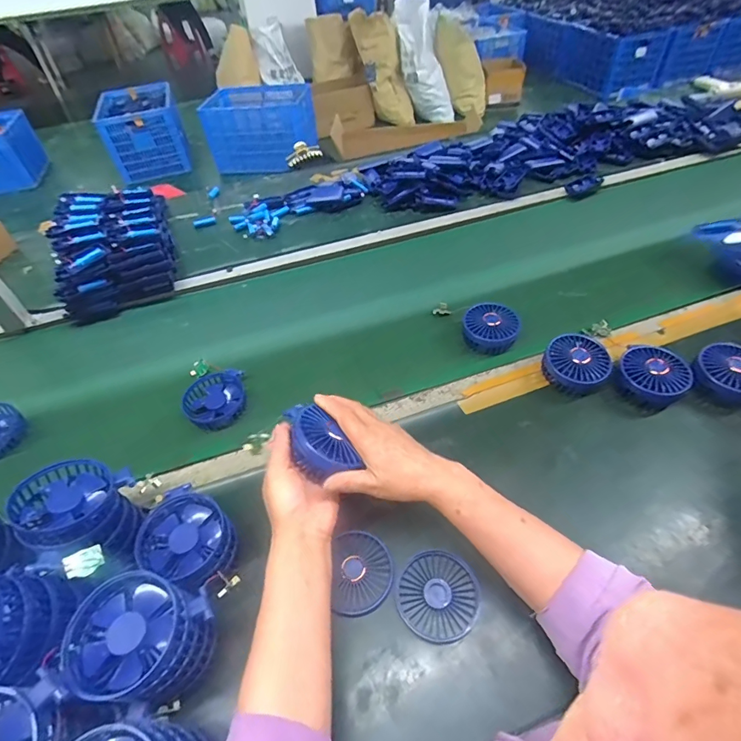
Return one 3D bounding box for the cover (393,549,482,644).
[{"bbox_3d":[0.073,0.244,0.469,0.086,0.009,0.087,-32,53,-21],"label":"cover"}]

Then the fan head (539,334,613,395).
[{"bbox_3d":[0.296,-0.007,0.626,0.087,0.046,0.082,-3,48,3],"label":"fan head"}]

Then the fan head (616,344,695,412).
[{"bbox_3d":[0.395,0.009,0.607,0.088,0.047,0.082,31,58,29],"label":"fan head"}]

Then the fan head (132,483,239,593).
[{"bbox_3d":[-0.198,0.182,0.465,0.101,0.033,0.090,21,54,23],"label":"fan head"}]

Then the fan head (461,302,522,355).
[{"bbox_3d":[0.194,-0.067,0.694,0.086,0.044,0.089,-3,48,3],"label":"fan head"}]

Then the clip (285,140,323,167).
[{"bbox_3d":[-0.201,-0.655,1.297,0.105,0.055,0.054,-6,48,1],"label":"clip"}]

